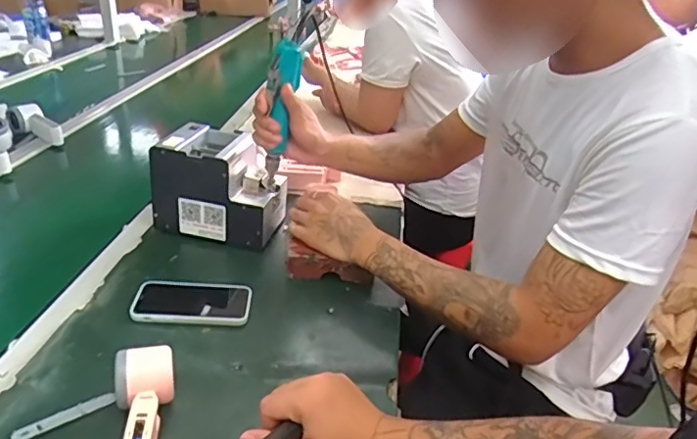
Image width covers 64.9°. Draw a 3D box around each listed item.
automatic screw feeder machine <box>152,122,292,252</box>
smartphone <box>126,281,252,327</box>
[{"bbox_3d":[-0.199,-0.058,0.878,0.180,0.141,0.129,9,28,7],"label":"automatic screw feeder machine"},{"bbox_3d":[-0.202,0.105,0.711,0.147,0.010,0.072,5,28,0],"label":"smartphone"}]

